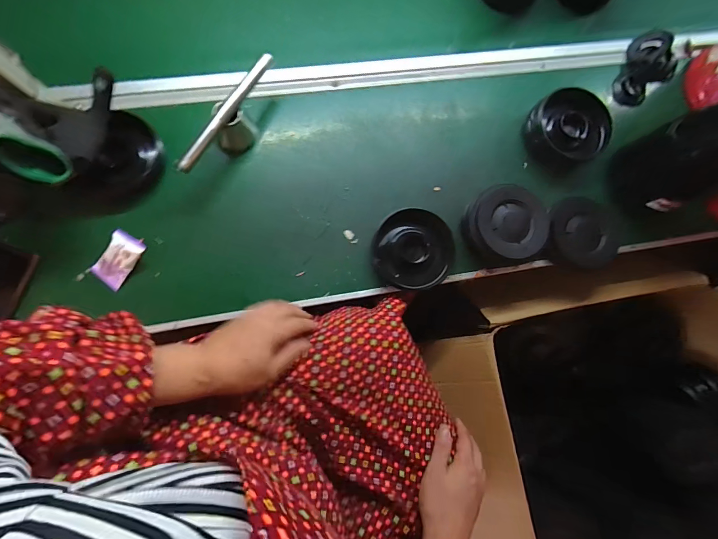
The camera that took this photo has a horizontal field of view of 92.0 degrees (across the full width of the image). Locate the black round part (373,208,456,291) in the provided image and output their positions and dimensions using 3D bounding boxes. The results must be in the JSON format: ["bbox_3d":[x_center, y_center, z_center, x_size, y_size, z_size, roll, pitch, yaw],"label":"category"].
[{"bbox_3d":[0.084,-0.029,0.523,0.118,0.030,0.113,1,82,-6],"label":"black round part"}]

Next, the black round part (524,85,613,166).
[{"bbox_3d":[0.334,-0.234,0.565,0.112,0.052,0.114,1,82,-6],"label":"black round part"}]

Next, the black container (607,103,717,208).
[{"bbox_3d":[0.473,-0.160,0.491,0.097,0.172,0.121,-18,85,-8],"label":"black container"}]

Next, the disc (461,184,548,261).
[{"bbox_3d":[0.224,-0.068,0.534,0.121,0.047,0.115,2,82,-6],"label":"disc"}]

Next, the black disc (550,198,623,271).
[{"bbox_3d":[0.358,-0.059,0.555,0.103,0.032,0.115,1,82,-6],"label":"black disc"}]

